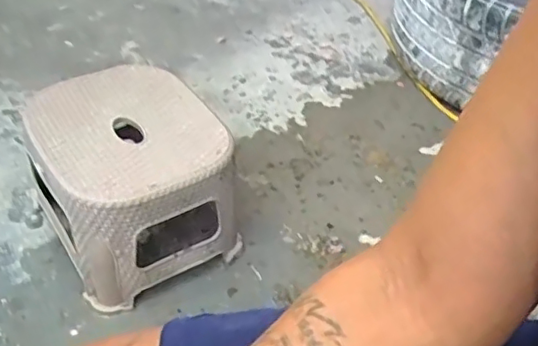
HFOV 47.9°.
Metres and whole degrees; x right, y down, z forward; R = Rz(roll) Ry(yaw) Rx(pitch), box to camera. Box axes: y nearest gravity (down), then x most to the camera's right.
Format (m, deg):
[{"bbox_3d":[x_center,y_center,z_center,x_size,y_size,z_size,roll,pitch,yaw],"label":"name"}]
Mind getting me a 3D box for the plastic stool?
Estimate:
[{"bbox_3d":[-0.180,0.009,0.814,0.226,0.197,0.243,-23,50,-28],"label":"plastic stool"}]

